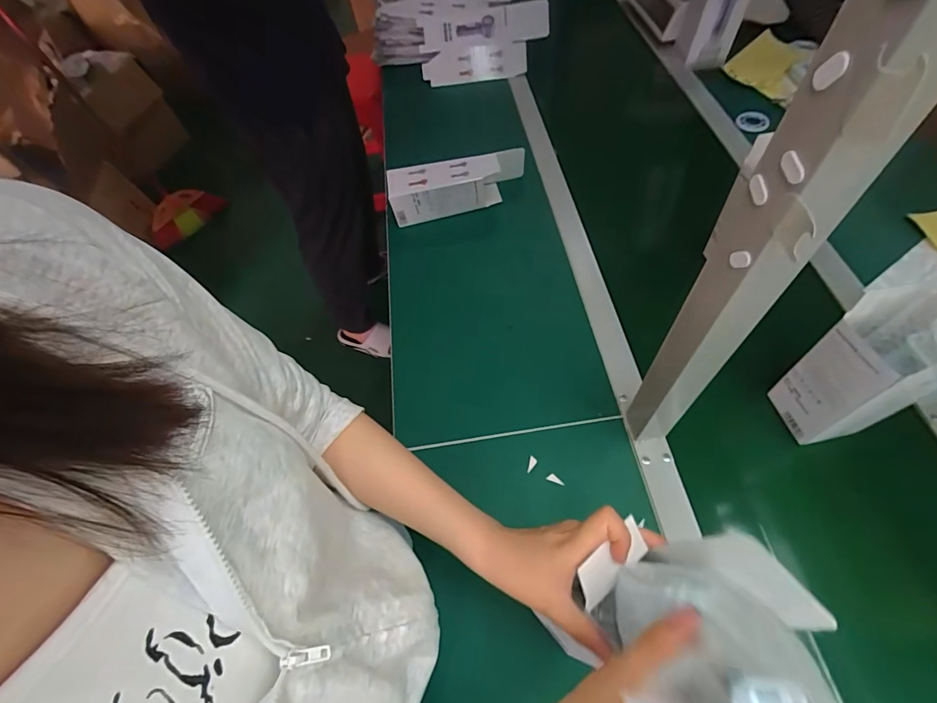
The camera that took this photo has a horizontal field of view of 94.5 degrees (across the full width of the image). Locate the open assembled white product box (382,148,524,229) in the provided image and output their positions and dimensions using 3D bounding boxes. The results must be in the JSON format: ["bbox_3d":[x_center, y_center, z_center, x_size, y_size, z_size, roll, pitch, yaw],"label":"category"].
[{"bbox_3d":[-0.017,-0.298,0.777,0.251,0.072,0.075,-13,59,-4],"label":"open assembled white product box"}]

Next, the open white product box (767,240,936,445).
[{"bbox_3d":[0.419,0.003,0.440,0.074,0.229,0.103,-16,59,-6],"label":"open white product box"}]

